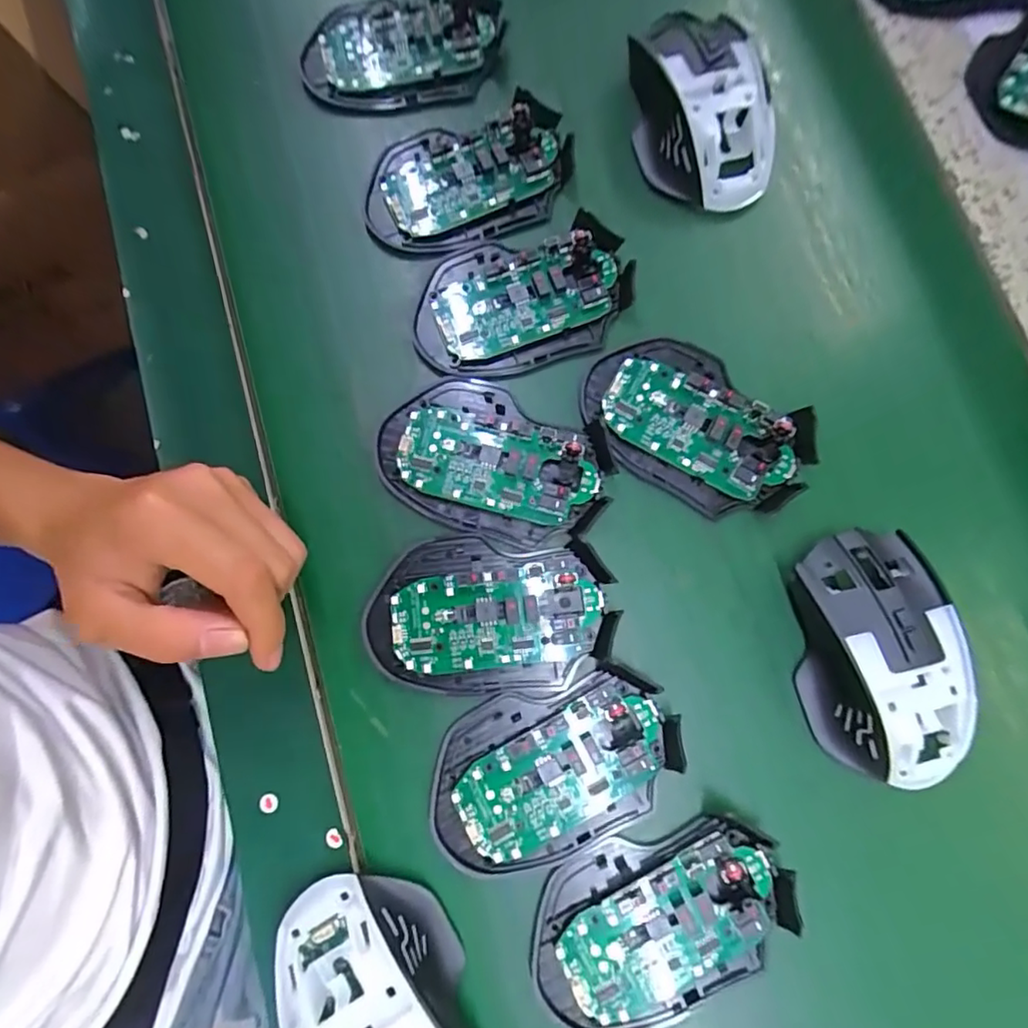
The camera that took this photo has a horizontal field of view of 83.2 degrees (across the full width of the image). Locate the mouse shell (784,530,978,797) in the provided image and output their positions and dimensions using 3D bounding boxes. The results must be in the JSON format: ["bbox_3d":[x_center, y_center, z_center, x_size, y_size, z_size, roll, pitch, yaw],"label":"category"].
[{"bbox_3d":[0.166,0.065,0.260,0.062,0.034,0.112,-10,80,-2],"label":"mouse shell"}]

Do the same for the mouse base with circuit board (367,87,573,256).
[{"bbox_3d":[-0.024,-0.183,0.310,0.113,0.016,0.067,-14,80,-3],"label":"mouse base with circuit board"}]

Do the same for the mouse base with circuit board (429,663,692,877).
[{"bbox_3d":[0.018,0.117,0.263,0.114,0.012,0.072,-19,81,-4],"label":"mouse base with circuit board"}]

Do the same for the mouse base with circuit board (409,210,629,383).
[{"bbox_3d":[0.005,-0.113,0.299,0.113,0.017,0.070,-11,80,-2],"label":"mouse base with circuit board"}]

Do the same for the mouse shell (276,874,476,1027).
[{"bbox_3d":[-0.051,0.206,0.230,0.066,0.034,0.116,-27,81,-5],"label":"mouse shell"}]

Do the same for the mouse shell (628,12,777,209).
[{"bbox_3d":[0.100,-0.220,0.310,0.068,0.032,0.103,-12,80,-3],"label":"mouse shell"}]

